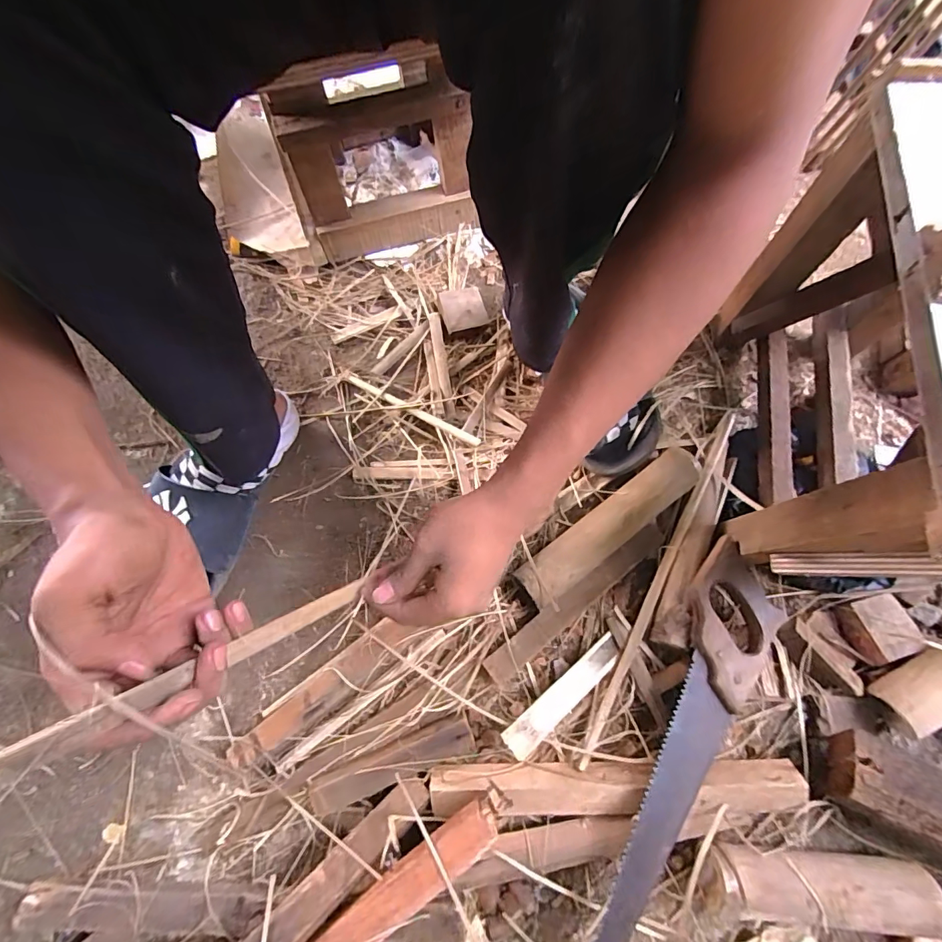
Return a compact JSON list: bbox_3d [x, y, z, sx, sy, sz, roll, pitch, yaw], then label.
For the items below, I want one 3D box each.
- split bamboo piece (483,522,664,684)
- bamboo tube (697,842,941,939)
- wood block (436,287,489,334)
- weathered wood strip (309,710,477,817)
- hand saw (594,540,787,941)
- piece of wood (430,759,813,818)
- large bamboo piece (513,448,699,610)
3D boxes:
[{"bbox_3d":[0.118,0.140,0.489,0.248,0.023,0.027,-36,74,-13],"label":"split bamboo piece"},{"bbox_3d":[0.298,0.357,0.382,0.194,0.043,0.051,4,71,3],"label":"bamboo tube"},{"bbox_3d":[-0.012,-0.230,0.631,0.063,0.013,0.058,-18,90,-11],"label":"wood block"},{"bbox_3d":[-0.075,0.284,0.430,0.156,0.030,0.038,-19,71,-8],"label":"weathered wood strip"},{"bbox_3d":[0.195,0.262,0.403,0.080,0.017,0.408,28,72,10],"label":"hand saw"},{"bbox_3d":[0.133,0.297,0.412,0.339,0.032,0.041,-2,69,-1],"label":"piece of wood"},{"bbox_3d":[0.151,0.060,0.492,0.232,0.047,0.049,-36,74,-11],"label":"large bamboo piece"}]

